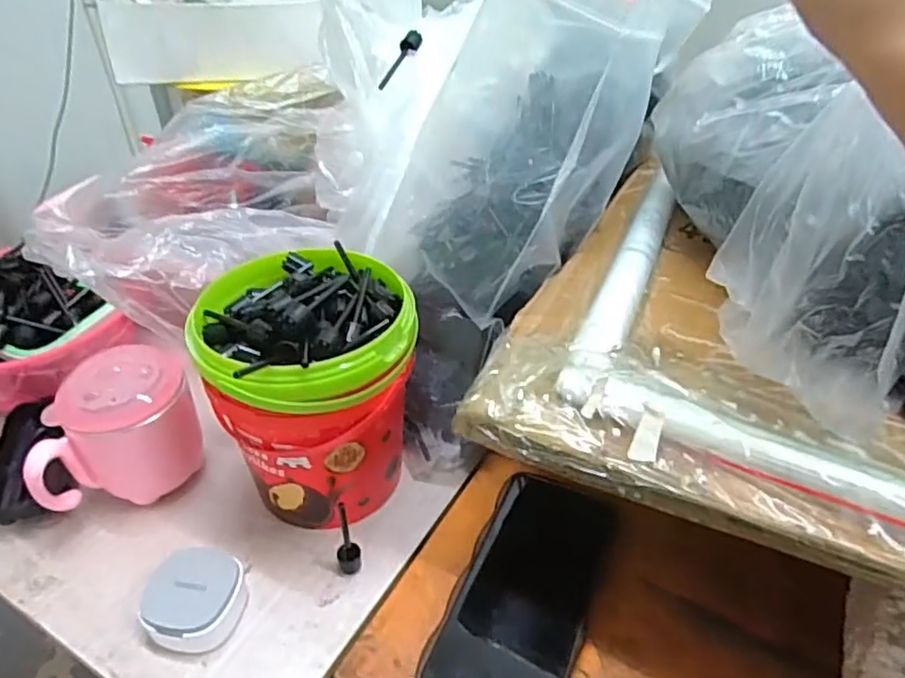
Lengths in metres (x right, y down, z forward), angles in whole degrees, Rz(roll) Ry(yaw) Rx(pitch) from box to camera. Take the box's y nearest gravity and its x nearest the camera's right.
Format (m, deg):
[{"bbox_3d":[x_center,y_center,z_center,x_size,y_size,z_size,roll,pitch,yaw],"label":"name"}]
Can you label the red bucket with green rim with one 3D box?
[{"bbox_3d":[-0.090,0.031,0.421,0.123,0.150,0.127,0,38,0],"label":"red bucket with green rim"}]

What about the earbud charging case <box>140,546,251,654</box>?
[{"bbox_3d":[-0.155,0.158,0.379,0.049,0.034,0.050,2,38,2],"label":"earbud charging case"}]

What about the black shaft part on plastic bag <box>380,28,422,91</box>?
[{"bbox_3d":[-0.042,-0.225,0.507,0.014,0.012,0.061,21,75,25],"label":"black shaft part on plastic bag"}]

